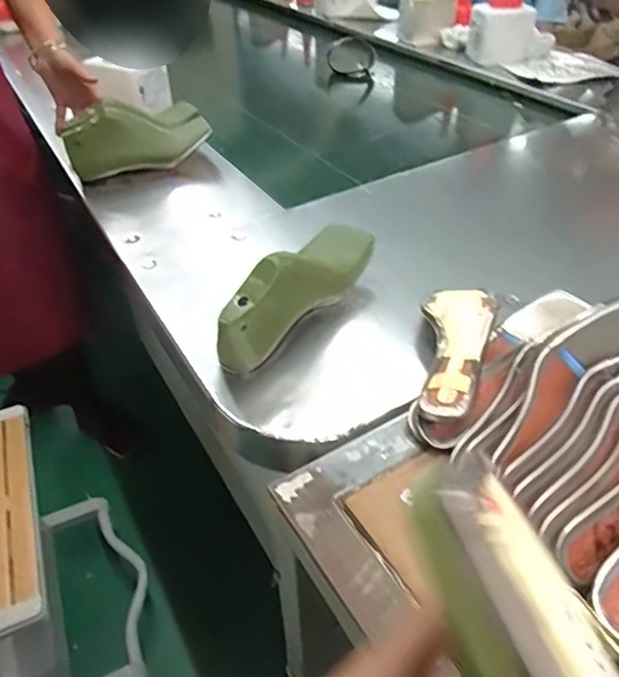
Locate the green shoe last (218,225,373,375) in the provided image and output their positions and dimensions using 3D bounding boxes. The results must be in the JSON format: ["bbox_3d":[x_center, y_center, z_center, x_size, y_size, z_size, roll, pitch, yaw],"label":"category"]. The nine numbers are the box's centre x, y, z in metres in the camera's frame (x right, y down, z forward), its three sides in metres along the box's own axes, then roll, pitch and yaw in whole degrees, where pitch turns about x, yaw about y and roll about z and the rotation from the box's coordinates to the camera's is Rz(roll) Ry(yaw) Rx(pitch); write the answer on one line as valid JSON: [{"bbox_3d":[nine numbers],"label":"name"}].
[{"bbox_3d":[-0.009,-0.056,0.575,0.066,0.090,0.213,18,45,21],"label":"green shoe last"}]

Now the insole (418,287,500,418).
[{"bbox_3d":[0.131,0.004,0.510,0.064,0.019,0.173,13,43,16],"label":"insole"}]

